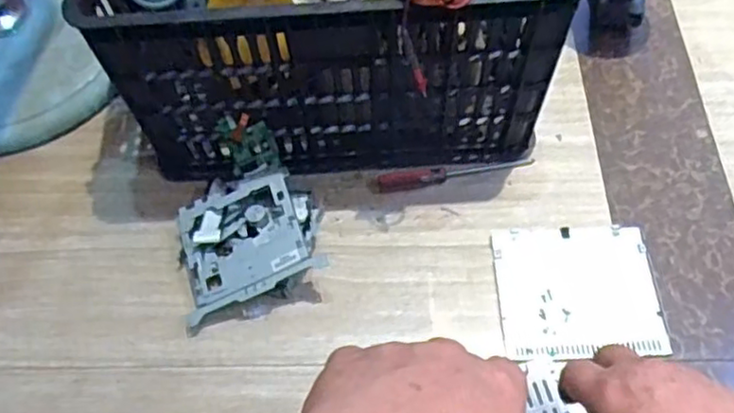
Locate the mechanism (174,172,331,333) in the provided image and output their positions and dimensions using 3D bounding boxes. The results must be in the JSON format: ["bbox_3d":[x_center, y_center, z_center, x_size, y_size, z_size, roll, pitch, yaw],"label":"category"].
[{"bbox_3d":[-0.142,0.040,0.780,0.169,0.063,0.155,-21,64,7],"label":"mechanism"}]

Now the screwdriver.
[{"bbox_3d":[0.112,-0.042,0.829,0.198,0.020,0.020,-9,61,-1],"label":"screwdriver"}]

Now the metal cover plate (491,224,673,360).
[{"bbox_3d":[0.241,0.094,0.757,0.177,0.008,0.157,-4,61,1],"label":"metal cover plate"}]

